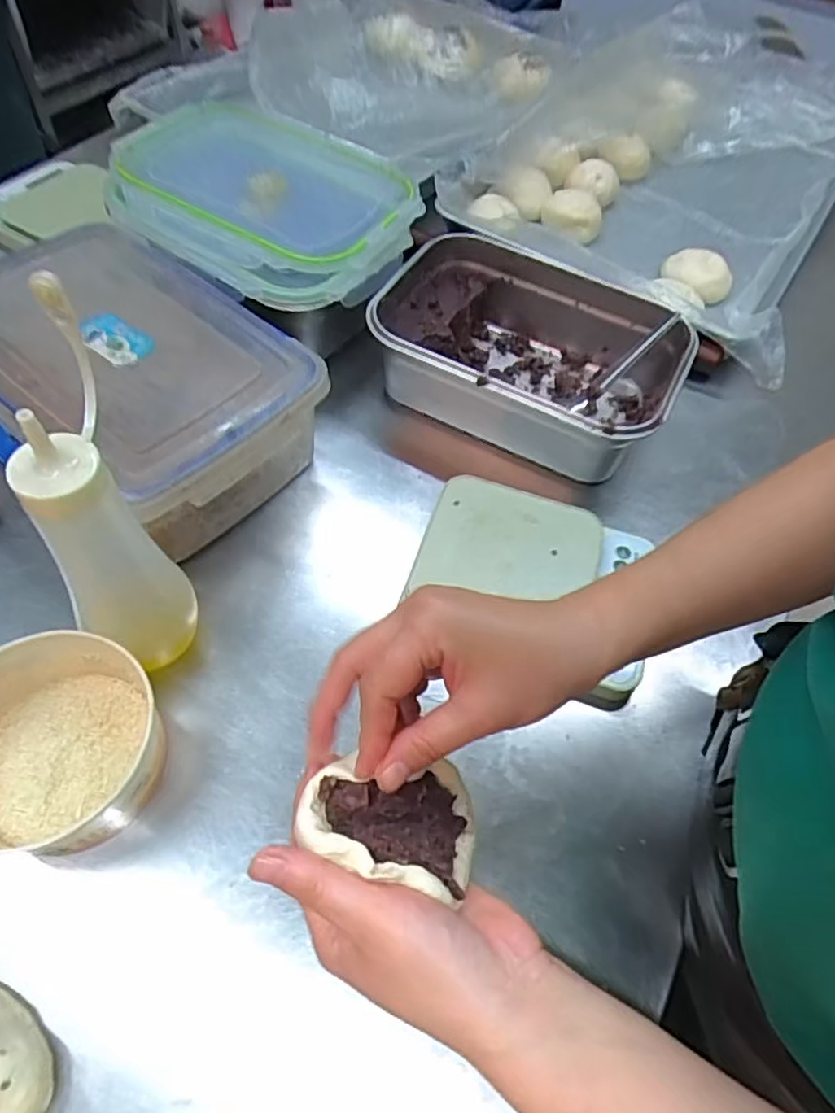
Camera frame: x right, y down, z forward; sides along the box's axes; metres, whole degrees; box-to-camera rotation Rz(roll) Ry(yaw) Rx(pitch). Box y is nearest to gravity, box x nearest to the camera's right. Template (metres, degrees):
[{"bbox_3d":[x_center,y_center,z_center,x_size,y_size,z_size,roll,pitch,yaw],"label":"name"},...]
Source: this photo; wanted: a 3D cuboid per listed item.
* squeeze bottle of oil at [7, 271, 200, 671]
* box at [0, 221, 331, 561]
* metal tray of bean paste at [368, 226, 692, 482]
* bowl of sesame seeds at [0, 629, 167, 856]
[{"bbox_3d":[-0.196,-0.024,0.402,0.063,0.240,0.107,-18,61,-16],"label":"squeeze bottle of oil"},{"bbox_3d":[-0.244,-0.153,0.565,0.315,0.090,0.215,34,61,16],"label":"box"},{"bbox_3d":[0.103,-0.195,0.637,0.287,0.091,0.204,25,59,10],"label":"metal tray of bean paste"},{"bbox_3d":[-0.232,0.118,0.416,0.123,0.062,0.124,2,58,-4],"label":"bowl of sesame seeds"}]

